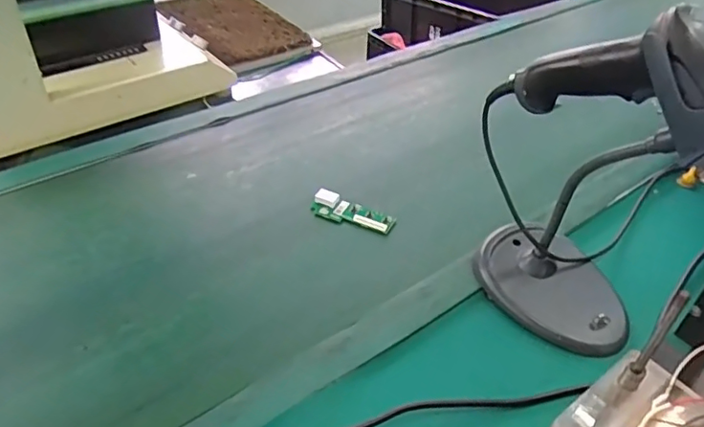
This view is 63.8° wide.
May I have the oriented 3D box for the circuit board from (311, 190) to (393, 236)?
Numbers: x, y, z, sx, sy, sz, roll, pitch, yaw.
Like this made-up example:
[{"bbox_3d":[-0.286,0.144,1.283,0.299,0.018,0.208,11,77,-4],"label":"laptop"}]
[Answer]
[{"bbox_3d":[0.000,-0.001,0.668,0.098,0.019,0.031,17,42,15],"label":"circuit board"}]

